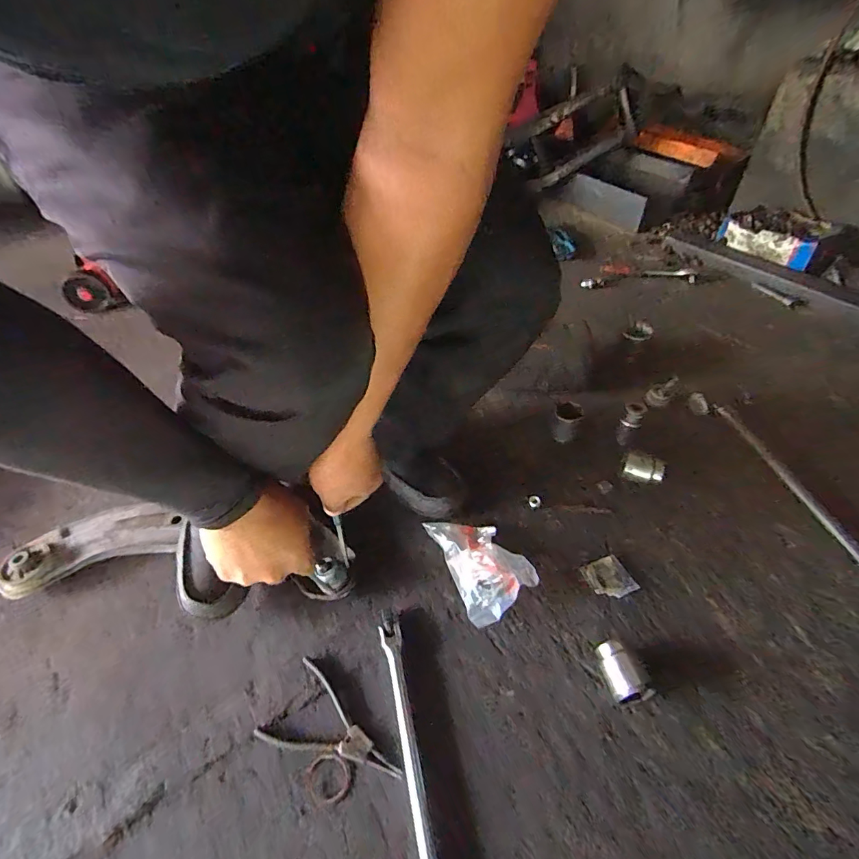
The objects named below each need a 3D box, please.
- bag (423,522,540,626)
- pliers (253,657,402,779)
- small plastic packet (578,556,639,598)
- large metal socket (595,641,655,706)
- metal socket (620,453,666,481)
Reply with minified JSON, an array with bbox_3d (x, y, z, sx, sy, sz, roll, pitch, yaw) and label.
[{"bbox_3d":[0.073,0.186,0.636,0.098,0.046,0.156,-20,47,-15],"label":"bag"},{"bbox_3d":[-0.107,0.346,0.514,0.167,0.012,0.088,18,49,21],"label":"pliers"},{"bbox_3d":[0.252,0.209,0.631,0.058,0.012,0.060,-17,46,-12],"label":"small plastic packet"},{"bbox_3d":[0.223,0.286,0.526,0.038,0.040,0.066,-12,46,-7],"label":"large metal socket"},{"bbox_3d":[0.345,0.063,0.727,0.068,0.036,0.044,29,54,28],"label":"metal socket"}]

